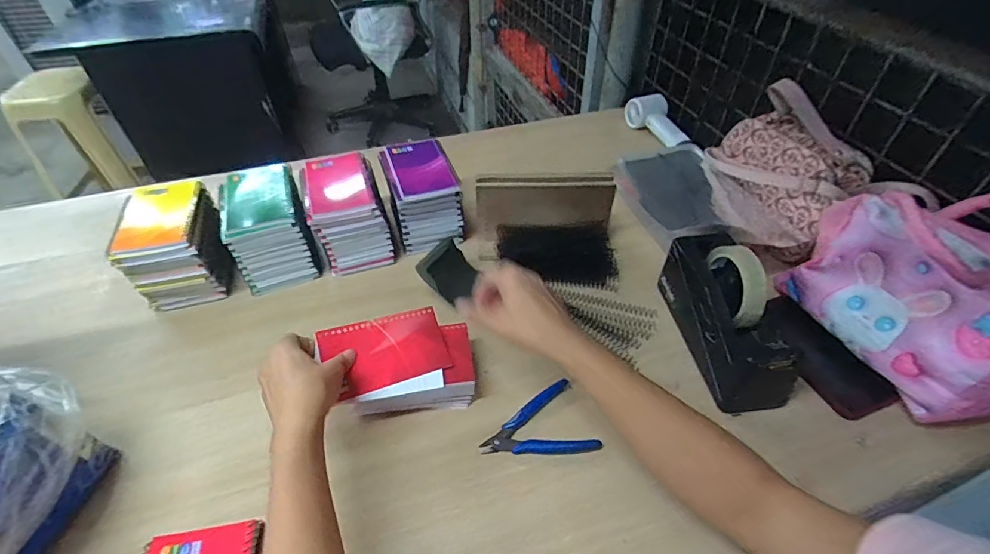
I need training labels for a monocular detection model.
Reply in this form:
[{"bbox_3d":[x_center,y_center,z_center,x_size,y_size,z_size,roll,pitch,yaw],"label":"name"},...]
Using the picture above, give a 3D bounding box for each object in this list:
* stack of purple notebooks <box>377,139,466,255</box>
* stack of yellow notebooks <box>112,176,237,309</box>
[{"bbox_3d":[-0.114,-0.126,0.717,0.094,0.117,0.130,-16,49,-14],"label":"stack of purple notebooks"},{"bbox_3d":[-0.440,-0.043,0.641,0.112,0.124,0.143,-14,48,-12],"label":"stack of yellow notebooks"}]

